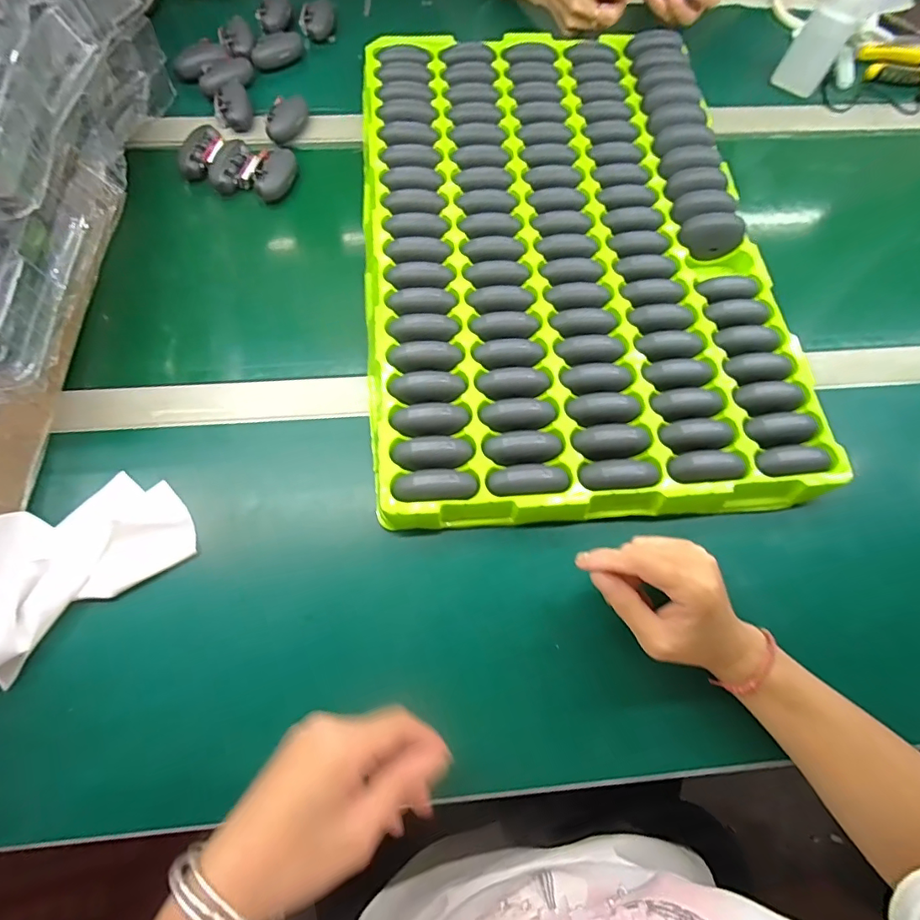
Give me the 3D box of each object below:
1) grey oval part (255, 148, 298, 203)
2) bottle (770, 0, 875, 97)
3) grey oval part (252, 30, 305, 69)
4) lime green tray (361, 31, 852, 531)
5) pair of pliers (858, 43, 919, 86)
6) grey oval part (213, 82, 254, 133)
[{"bbox_3d":[-0.195,-0.305,0.513,0.031,0.021,0.065,14,70,3],"label":"grey oval part"},{"bbox_3d":[0.433,-0.504,0.575,0.053,0.109,0.060,35,72,10],"label":"bottle"},{"bbox_3d":[-0.216,-0.488,0.576,0.064,0.020,0.029,-27,73,-12],"label":"grey oval part"},{"bbox_3d":[0.102,-0.223,0.492,0.391,0.037,0.573,-5,70,-4],"label":"lime green tray"},{"bbox_3d":[0.611,-0.516,0.632,0.169,0.020,0.063,-3,70,-3],"label":"pair of pliers"},{"bbox_3d":[-0.253,-0.393,0.539,0.039,0.020,0.059,-17,72,-8],"label":"grey oval part"}]

